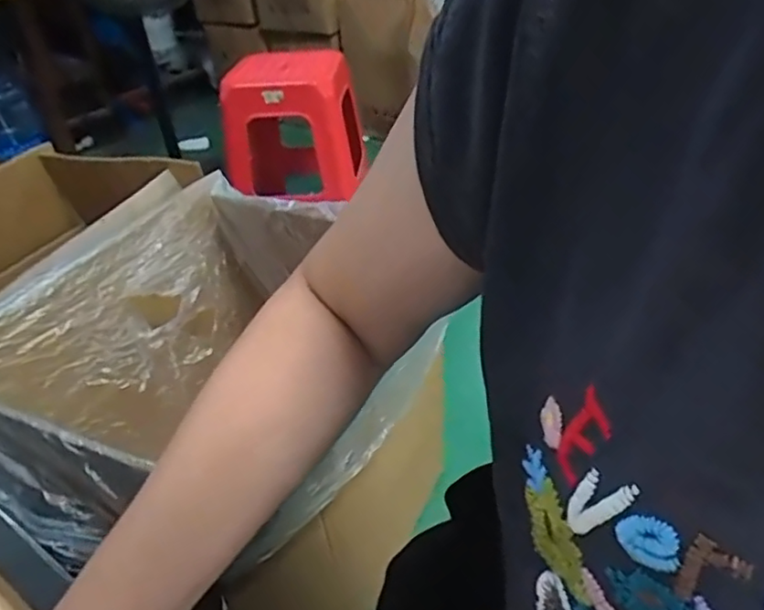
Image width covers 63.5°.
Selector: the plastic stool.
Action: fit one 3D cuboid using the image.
[{"bbox_3d":[-0.266,-0.510,1.841,0.349,0.406,0.285,0,39,7],"label":"plastic stool"}]

